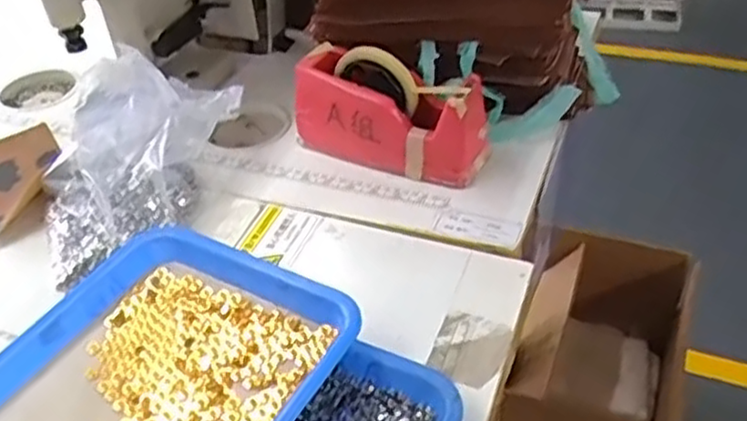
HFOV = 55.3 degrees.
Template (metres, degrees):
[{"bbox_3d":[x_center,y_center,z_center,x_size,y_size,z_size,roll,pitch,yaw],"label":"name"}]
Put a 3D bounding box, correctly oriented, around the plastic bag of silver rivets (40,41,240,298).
[{"bbox_3d":[-0.226,-0.065,0.681,0.237,0.150,0.116,-29,46,-26],"label":"plastic bag of silver rivets"}]

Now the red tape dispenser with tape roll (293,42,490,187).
[{"bbox_3d":[0.019,-0.105,0.746,0.204,0.113,0.085,15,44,22],"label":"red tape dispenser with tape roll"}]

